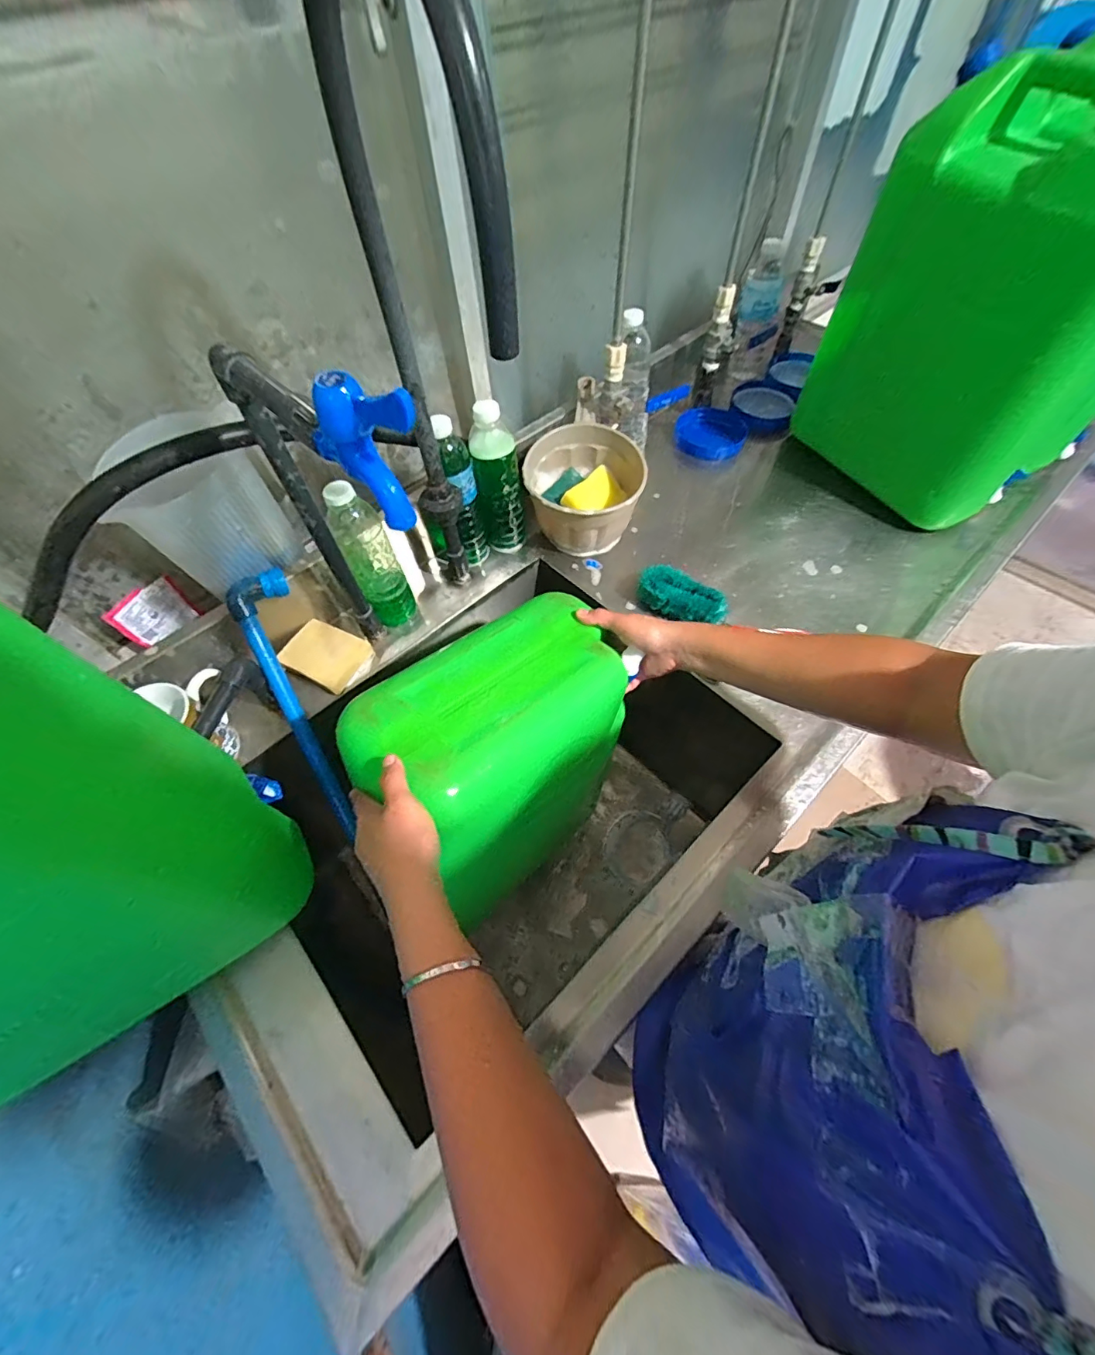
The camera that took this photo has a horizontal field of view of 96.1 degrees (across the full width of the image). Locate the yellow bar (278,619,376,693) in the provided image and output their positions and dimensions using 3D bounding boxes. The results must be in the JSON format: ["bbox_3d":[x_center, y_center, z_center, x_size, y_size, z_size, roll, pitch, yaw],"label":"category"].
[{"bbox_3d":[-0.289,-0.031,0.641,0.095,0.027,0.077,21,61,16],"label":"yellow bar"}]

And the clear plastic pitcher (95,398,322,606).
[{"bbox_3d":[-0.384,-0.188,0.560,0.147,0.158,0.117,-12,57,-4],"label":"clear plastic pitcher"}]

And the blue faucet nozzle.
[{"bbox_3d":[-0.103,-0.132,0.291,0.067,0.077,0.025,30,64,20],"label":"blue faucet nozzle"}]

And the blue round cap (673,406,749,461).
[{"bbox_3d":[0.287,-0.428,0.866,0.121,0.030,0.117,8,58,9],"label":"blue round cap"}]

